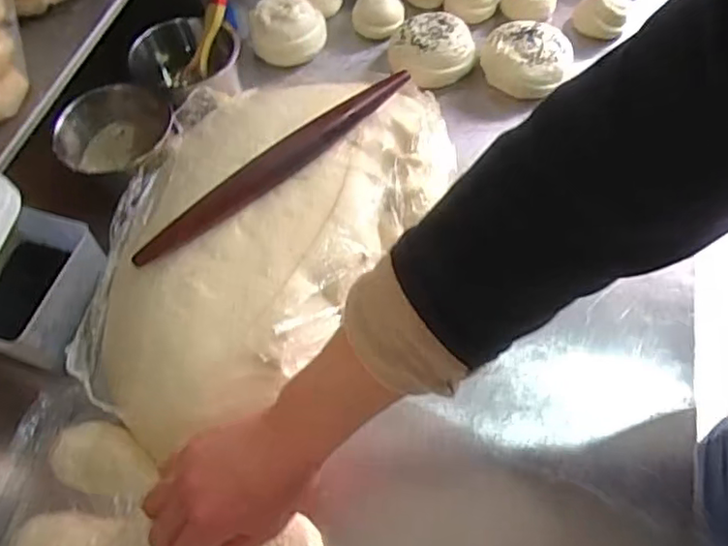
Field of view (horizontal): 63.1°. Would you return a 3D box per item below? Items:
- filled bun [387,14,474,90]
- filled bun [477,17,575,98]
[{"bbox_3d":[0.089,-0.288,0.764,0.110,0.047,0.098,0,59,4],"label":"filled bun"},{"bbox_3d":[0.200,-0.261,0.739,0.107,0.060,0.088,17,62,14],"label":"filled bun"}]

